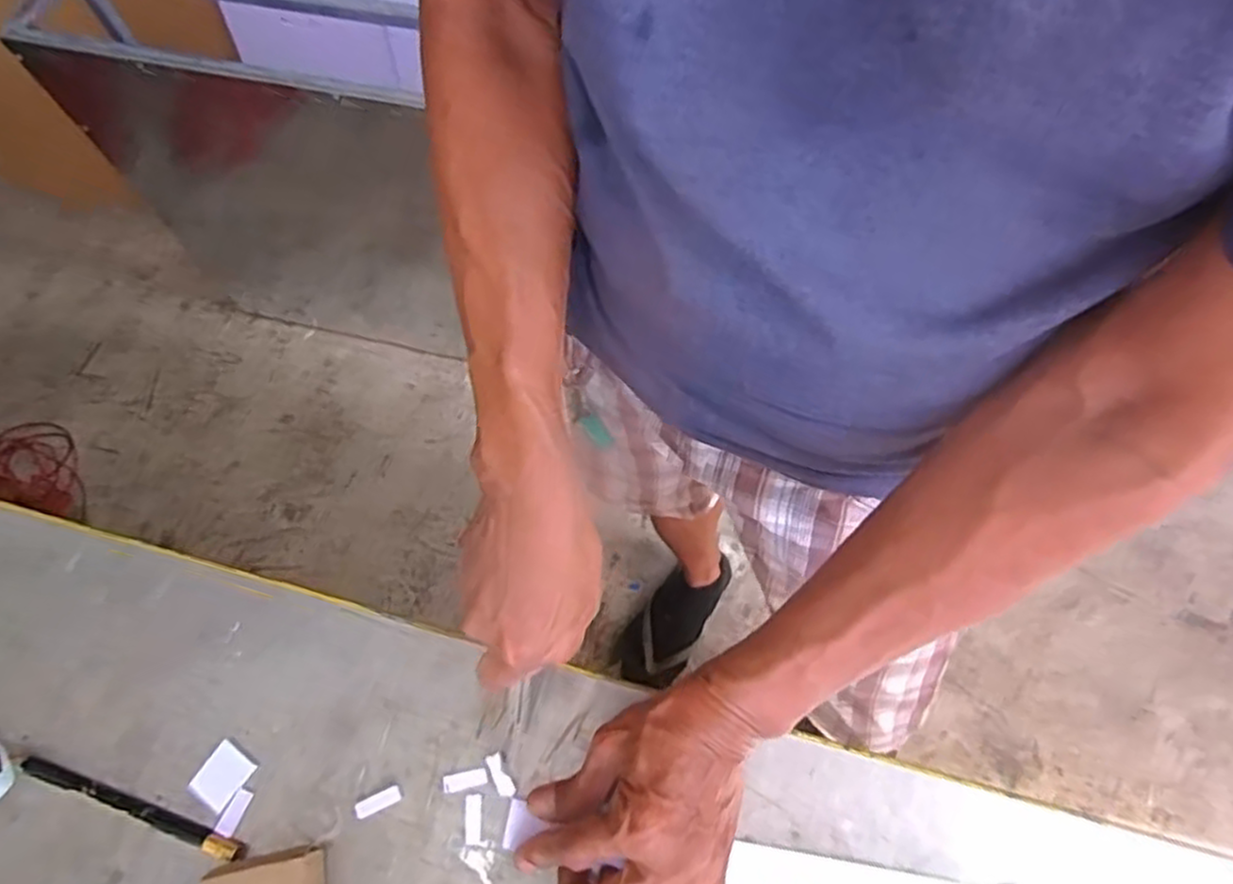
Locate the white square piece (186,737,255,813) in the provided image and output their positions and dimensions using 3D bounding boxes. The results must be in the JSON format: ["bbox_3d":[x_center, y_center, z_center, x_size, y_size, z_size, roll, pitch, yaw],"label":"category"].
[{"bbox_3d":[-0.232,0.196,0.443,0.028,0.005,0.030,31,71,15],"label":"white square piece"}]

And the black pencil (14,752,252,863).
[{"bbox_3d":[-0.281,0.209,0.432,0.153,0.008,0.011,16,68,10],"label":"black pencil"}]

